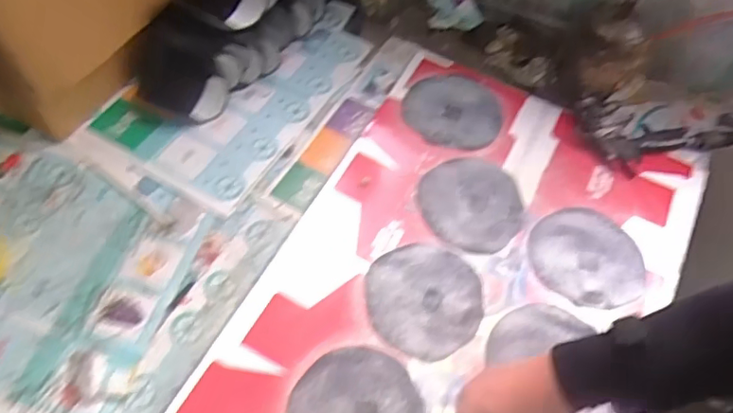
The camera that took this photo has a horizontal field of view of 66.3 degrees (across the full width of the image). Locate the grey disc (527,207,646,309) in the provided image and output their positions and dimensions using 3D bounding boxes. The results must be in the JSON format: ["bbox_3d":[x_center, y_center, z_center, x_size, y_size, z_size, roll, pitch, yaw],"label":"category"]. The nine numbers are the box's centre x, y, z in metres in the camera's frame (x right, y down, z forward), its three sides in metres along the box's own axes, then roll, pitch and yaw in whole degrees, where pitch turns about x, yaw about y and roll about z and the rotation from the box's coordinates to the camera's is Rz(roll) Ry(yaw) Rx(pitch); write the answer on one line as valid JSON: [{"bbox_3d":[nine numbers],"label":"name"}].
[{"bbox_3d":[0.287,0.062,0.729,0.141,0.008,0.142,1,57,-1],"label":"grey disc"}]

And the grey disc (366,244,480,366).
[{"bbox_3d":[0.073,0.111,0.686,0.145,0.005,0.140,1,57,-1],"label":"grey disc"}]

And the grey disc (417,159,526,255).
[{"bbox_3d":[0.142,-0.006,0.765,0.134,0.006,0.144,1,57,-1],"label":"grey disc"}]

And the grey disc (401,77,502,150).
[{"bbox_3d":[0.129,-0.148,0.854,0.141,0.011,0.141,1,57,-1],"label":"grey disc"}]

